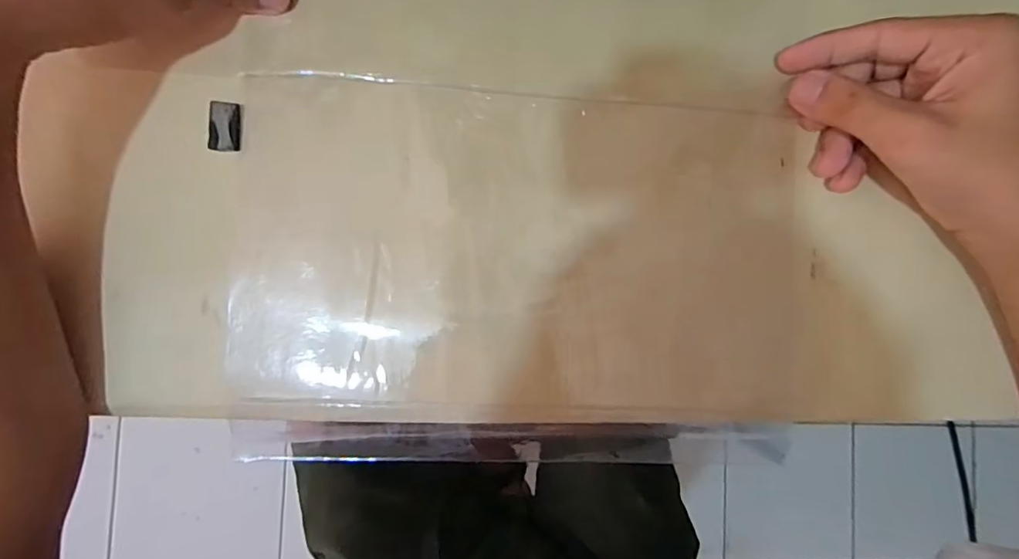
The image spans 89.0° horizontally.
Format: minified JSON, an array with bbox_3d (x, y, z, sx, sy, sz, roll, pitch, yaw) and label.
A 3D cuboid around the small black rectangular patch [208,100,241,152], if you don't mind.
[{"bbox_3d":[-0.134,-0.072,0.243,0.014,0.004,0.022,2,87,-7],"label":"small black rectangular patch"}]

